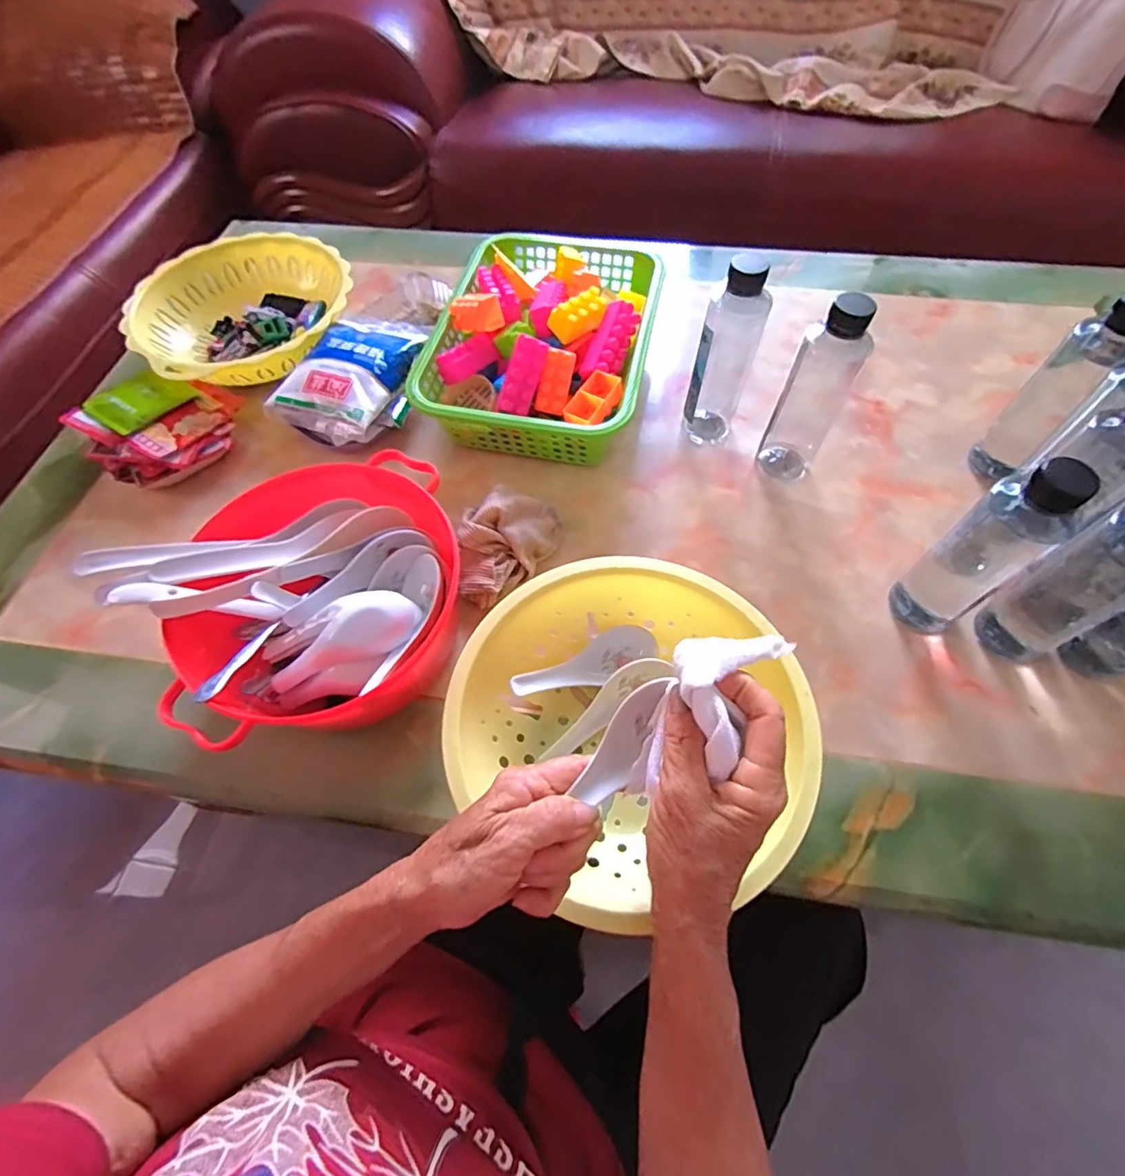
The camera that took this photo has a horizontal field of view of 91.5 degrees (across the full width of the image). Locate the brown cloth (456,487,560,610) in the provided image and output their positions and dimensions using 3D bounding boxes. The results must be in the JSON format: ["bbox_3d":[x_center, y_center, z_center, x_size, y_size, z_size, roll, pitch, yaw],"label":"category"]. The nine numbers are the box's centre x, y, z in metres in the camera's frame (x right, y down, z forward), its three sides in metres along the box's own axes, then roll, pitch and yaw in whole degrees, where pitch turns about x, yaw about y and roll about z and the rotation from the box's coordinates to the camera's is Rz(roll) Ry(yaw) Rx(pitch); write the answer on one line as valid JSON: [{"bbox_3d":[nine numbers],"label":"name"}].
[{"bbox_3d":[-0.057,-0.039,0.501,0.074,0.048,0.109,30,66,18],"label":"brown cloth"}]

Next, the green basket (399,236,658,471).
[{"bbox_3d":[-0.015,-0.270,0.597,0.213,0.100,0.286,10,62,8],"label":"green basket"}]

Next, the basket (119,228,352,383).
[{"bbox_3d":[-0.373,-0.325,0.652,0.237,0.066,0.244,-26,63,-12],"label":"basket"}]

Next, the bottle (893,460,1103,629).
[{"bbox_3d":[0.300,-0.018,0.401,0.051,0.173,0.053,-34,65,-16],"label":"bottle"}]

